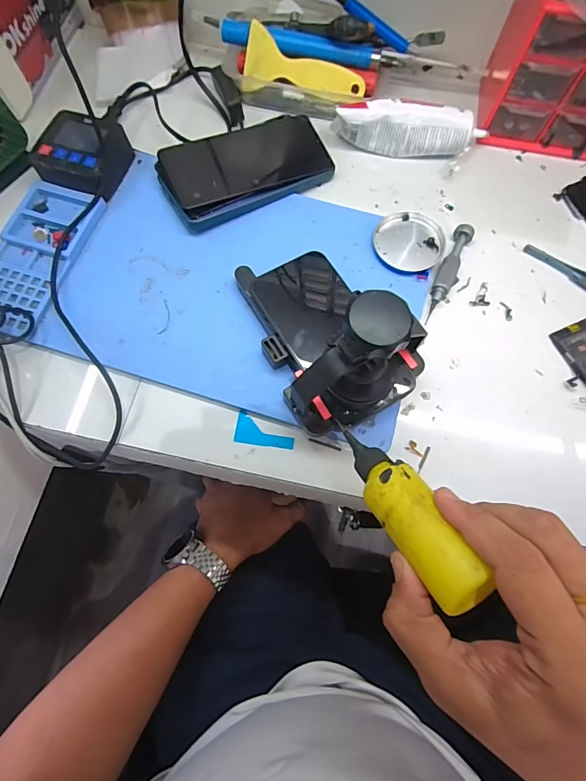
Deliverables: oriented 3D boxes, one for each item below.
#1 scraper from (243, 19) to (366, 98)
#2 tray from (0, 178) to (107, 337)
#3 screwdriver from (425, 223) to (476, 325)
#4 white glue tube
[{"bbox_3d":[0.011,-0.334,0.402,0.124,0.053,0.006,7,28,5],"label":"scraper"},{"bbox_3d":[-0.231,-0.125,0.358,0.072,0.013,0.154,17,72,3],"label":"tray"},{"bbox_3d":[0.142,-0.107,0.362,0.019,0.013,0.105,24,73,6],"label":"screwdriver"},{"bbox_3d":[0.116,-0.262,0.399,0.146,0.042,0.037,10,72,1],"label":"white glue tube"}]

